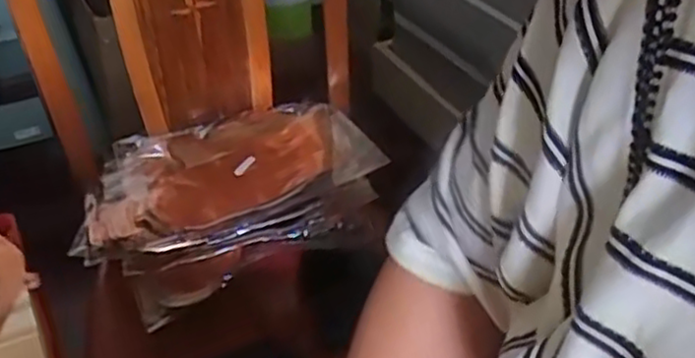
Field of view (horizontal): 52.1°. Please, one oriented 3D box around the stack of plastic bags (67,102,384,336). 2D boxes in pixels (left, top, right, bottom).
[{"bbox_3d":[-0.147,0.013,0.873,0.350,0.062,0.268,-13,39,-15],"label":"stack of plastic bags"}]

